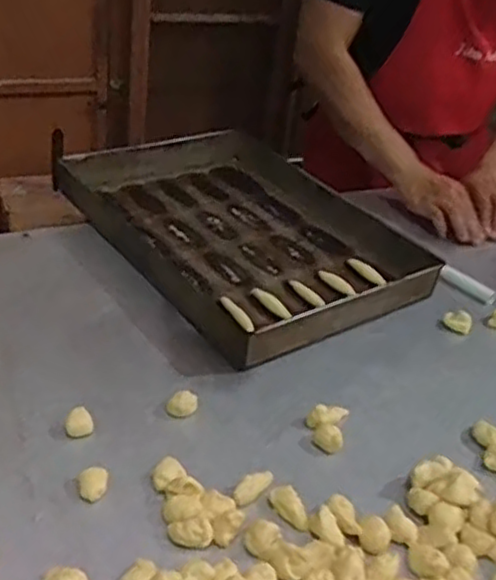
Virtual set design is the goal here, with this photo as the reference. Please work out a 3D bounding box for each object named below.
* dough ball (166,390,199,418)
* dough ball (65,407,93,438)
[{"bbox_3d":[-0.070,0.121,0.766,0.033,0.016,0.025,5,33,-4],"label":"dough ball"},{"bbox_3d":[-0.171,0.134,0.724,0.027,0.017,0.029,1,34,-10],"label":"dough ball"}]

